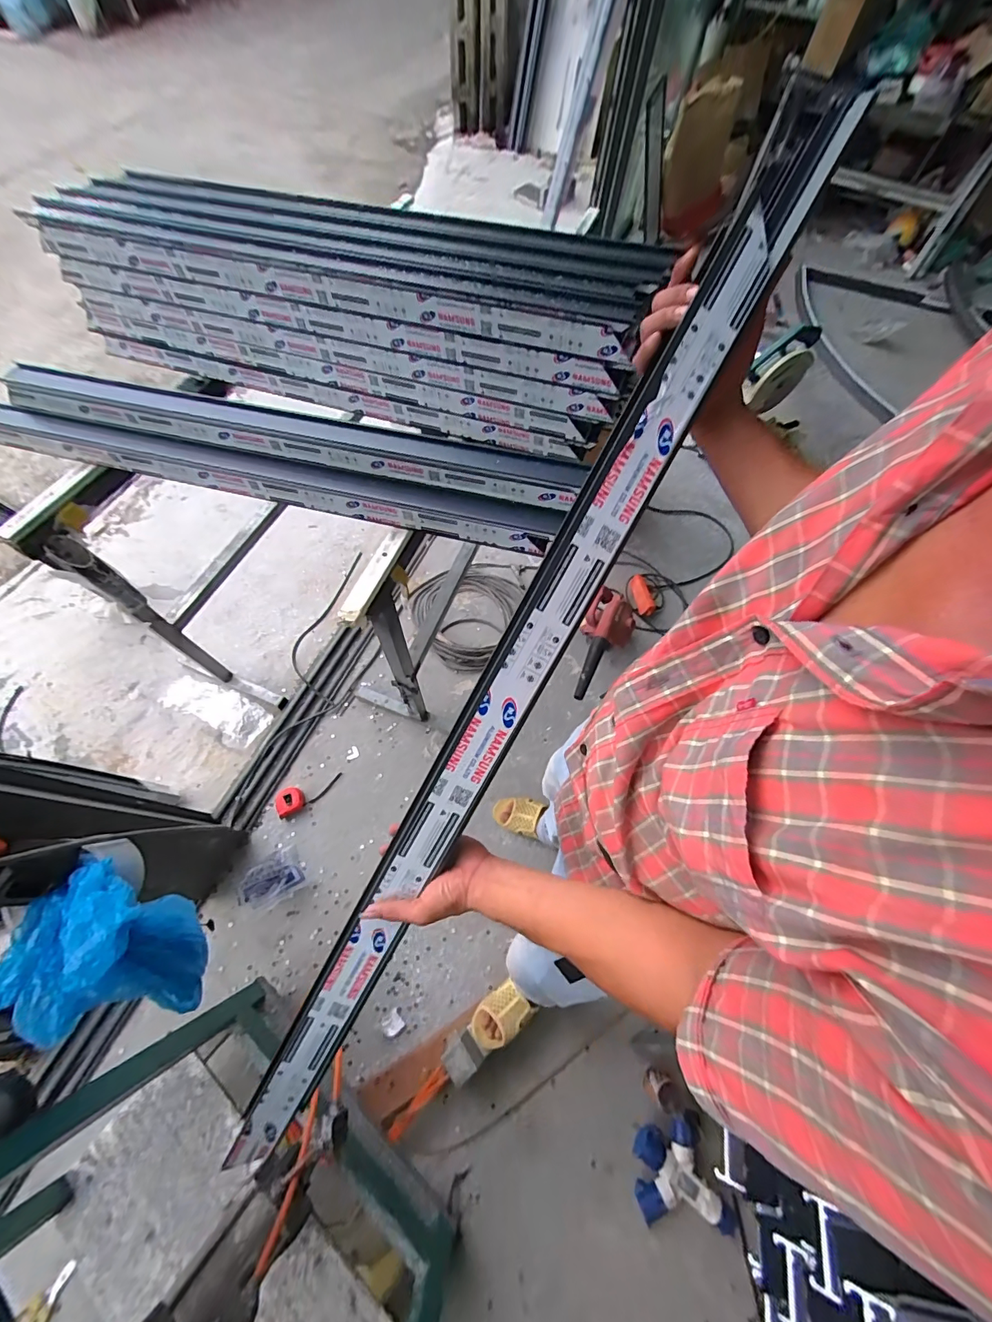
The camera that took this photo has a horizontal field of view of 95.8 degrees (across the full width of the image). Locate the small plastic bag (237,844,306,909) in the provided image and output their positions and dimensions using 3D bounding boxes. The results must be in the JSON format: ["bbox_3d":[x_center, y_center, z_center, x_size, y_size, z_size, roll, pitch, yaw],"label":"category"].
[{"bbox_3d":[-0.621,0.607,1.241,0.150,0.070,0.126,-31,71,-15],"label":"small plastic bag"}]

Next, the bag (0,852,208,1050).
[{"bbox_3d":[-0.587,0.428,0.656,0.234,0.242,0.235,14,65,3],"label":"bag"}]

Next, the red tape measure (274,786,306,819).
[{"bbox_3d":[-0.628,0.429,1.365,0.077,0.052,0.074,-28,71,-14],"label":"red tape measure"}]

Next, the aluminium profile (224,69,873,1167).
[{"bbox_3d":[0.003,0.044,0.463,0.075,0.048,1.212,30,98,10],"label":"aluminium profile"}]

